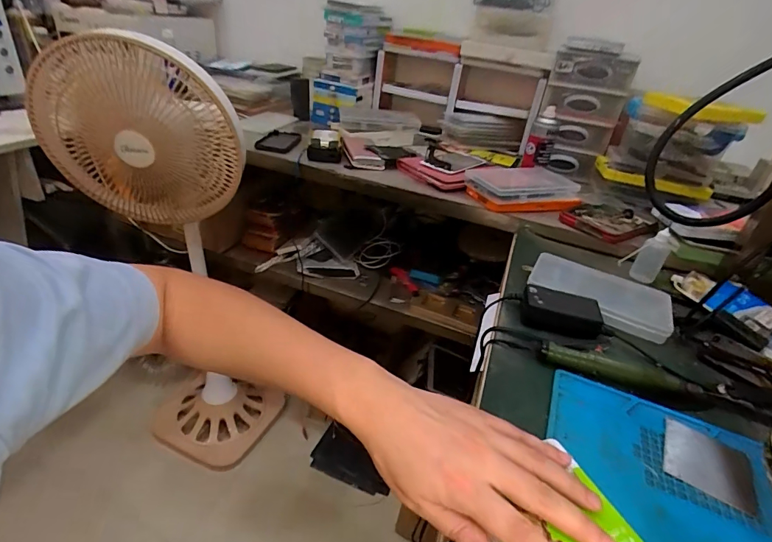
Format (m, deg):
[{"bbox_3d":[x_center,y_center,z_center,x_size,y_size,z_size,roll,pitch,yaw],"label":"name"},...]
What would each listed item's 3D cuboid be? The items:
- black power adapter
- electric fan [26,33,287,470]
[{"bbox_3d":[0.207,0.049,0.492,0.085,0.035,0.042,15,32,12],"label":"black power adapter"},{"bbox_3d":[-0.443,0.043,0.936,0.315,0.943,0.289,-14,37,-32],"label":"electric fan"}]

